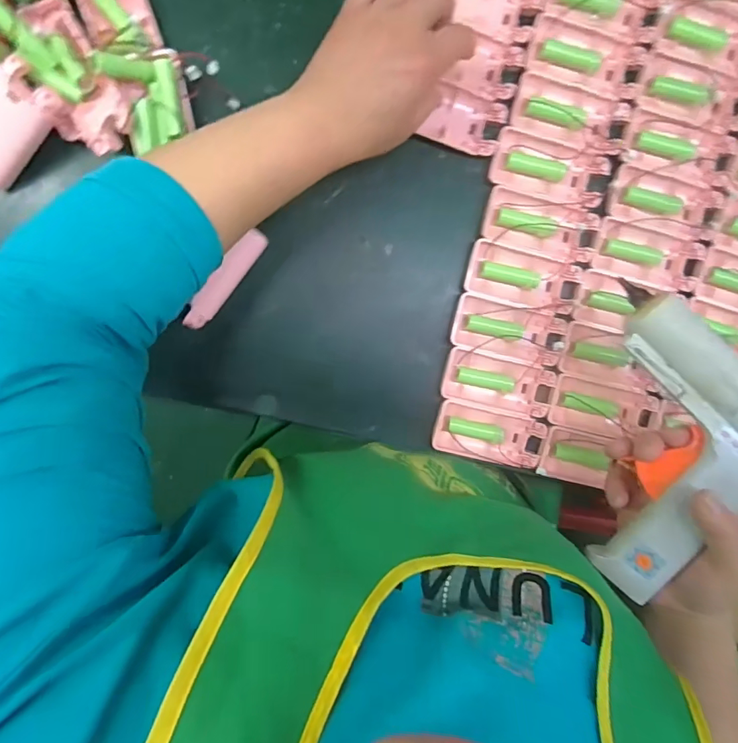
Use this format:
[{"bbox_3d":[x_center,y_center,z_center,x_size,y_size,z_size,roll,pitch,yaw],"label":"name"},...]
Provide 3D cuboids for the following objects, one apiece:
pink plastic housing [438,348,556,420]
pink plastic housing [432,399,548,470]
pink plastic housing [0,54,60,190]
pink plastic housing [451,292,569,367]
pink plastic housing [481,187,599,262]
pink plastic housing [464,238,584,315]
[{"bbox_3d":[0.112,0.011,0.421,0.095,0.011,0.042,13,95,-6],"label":"pink plastic housing"},{"bbox_3d":[0.104,0.056,0.423,0.095,0.012,0.044,14,95,-6],"label":"pink plastic housing"},{"bbox_3d":[-0.262,-0.175,0.354,0.094,0.019,0.039,-37,100,23],"label":"pink plastic housing"},{"bbox_3d":[0.120,-0.033,0.414,0.096,0.019,0.044,13,95,-6],"label":"pink plastic housing"},{"bbox_3d":[0.143,-0.120,0.406,0.094,0.014,0.047,15,95,-6],"label":"pink plastic housing"},{"bbox_3d":[0.131,-0.078,0.413,0.096,0.012,0.043,13,95,-6],"label":"pink plastic housing"}]

